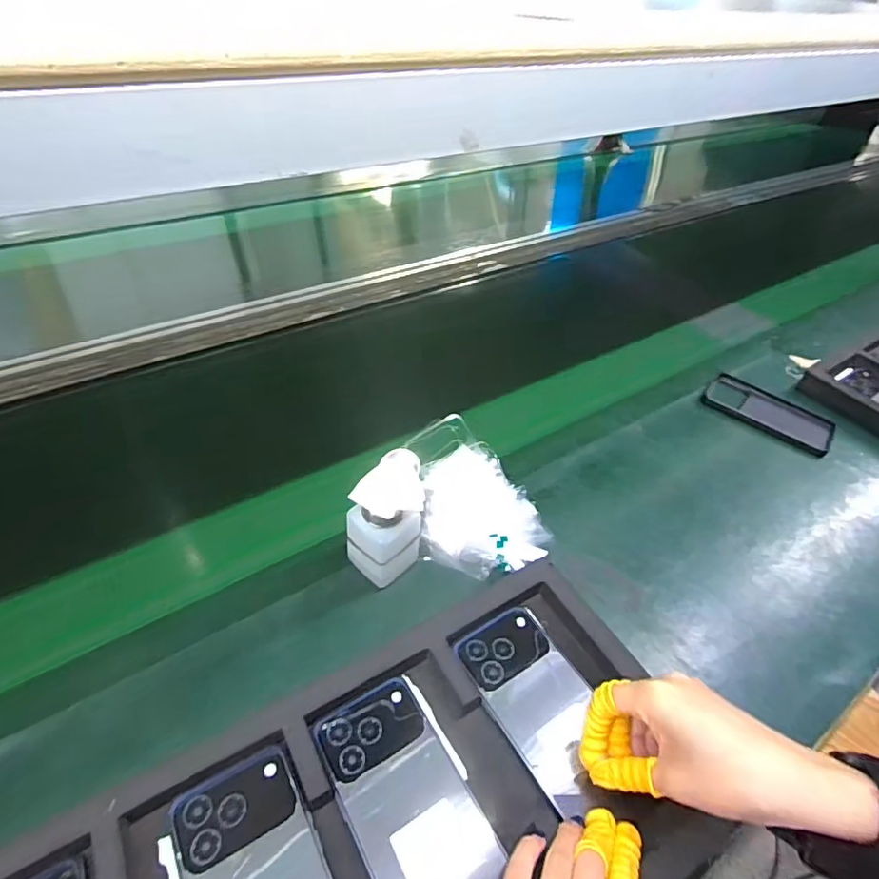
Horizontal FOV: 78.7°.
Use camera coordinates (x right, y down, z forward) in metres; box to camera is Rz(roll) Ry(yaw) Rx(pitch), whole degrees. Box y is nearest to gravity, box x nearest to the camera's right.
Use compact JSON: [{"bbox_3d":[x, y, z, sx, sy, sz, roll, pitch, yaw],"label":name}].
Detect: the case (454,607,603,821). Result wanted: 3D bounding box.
[{"bbox_3d":[0.076,0.193,0.400,0.073,0.015,0.135,-20,56,-23],"label":"case"}]

